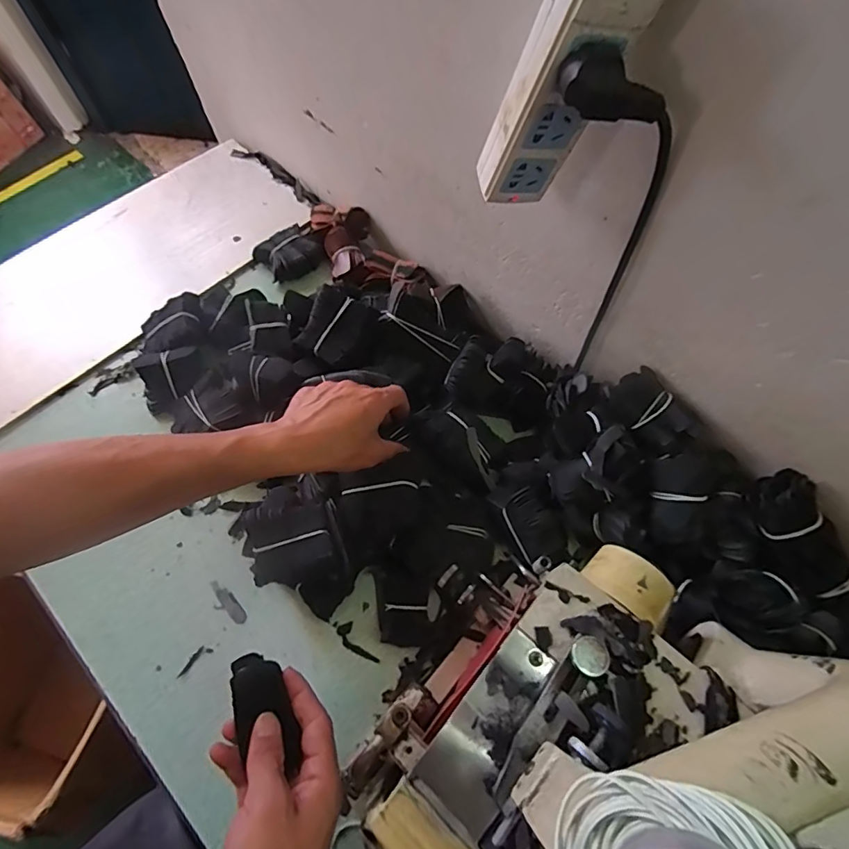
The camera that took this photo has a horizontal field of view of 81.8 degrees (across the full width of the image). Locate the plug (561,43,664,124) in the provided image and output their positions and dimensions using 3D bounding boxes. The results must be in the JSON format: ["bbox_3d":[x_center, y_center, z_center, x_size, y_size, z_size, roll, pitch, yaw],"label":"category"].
[{"bbox_3d":[0.110,-0.193,0.279,0.058,0.030,0.024,0,65,0],"label":"plug"}]

